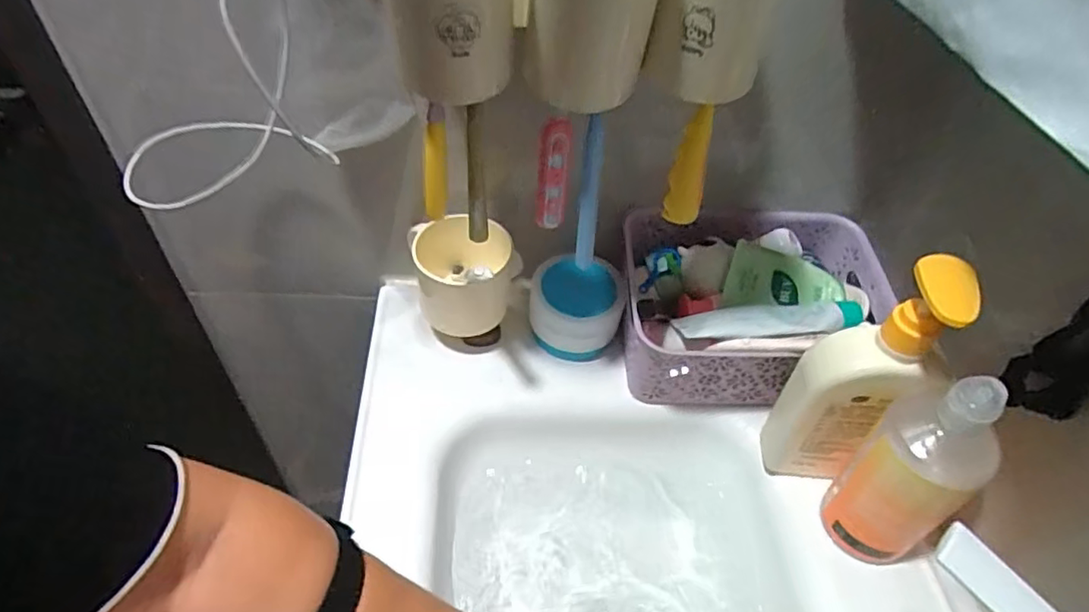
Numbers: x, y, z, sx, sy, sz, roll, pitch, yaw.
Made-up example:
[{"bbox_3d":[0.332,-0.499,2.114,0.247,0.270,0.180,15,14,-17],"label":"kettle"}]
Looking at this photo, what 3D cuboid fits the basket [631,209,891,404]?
[{"bbox_3d":[0.192,0.004,0.571,0.244,0.107,0.165,-2,48,-7],"label":"basket"}]

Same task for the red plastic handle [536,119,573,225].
[{"bbox_3d":[0.005,-0.083,0.393,0.019,0.088,0.016,5,48,-1],"label":"red plastic handle"}]

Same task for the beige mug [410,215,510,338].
[{"bbox_3d":[-0.073,-0.025,0.549,0.089,0.076,0.080,-2,48,-7],"label":"beige mug"}]

